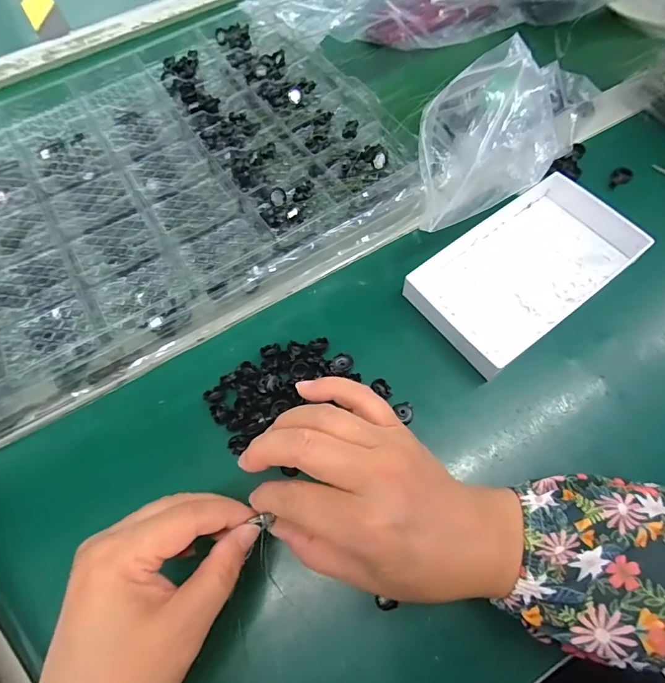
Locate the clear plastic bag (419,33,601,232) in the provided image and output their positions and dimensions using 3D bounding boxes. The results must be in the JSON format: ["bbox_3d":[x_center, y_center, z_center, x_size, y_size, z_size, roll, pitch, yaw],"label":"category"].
[{"bbox_3d":[0.117,-0.155,0.322,0.128,0.073,0.094,-34,69,-13],"label":"clear plastic bag"}]

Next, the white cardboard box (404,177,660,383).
[{"bbox_3d":[0.150,-0.062,0.341,0.179,0.027,0.108,-35,69,-14],"label":"white cardboard box"}]

